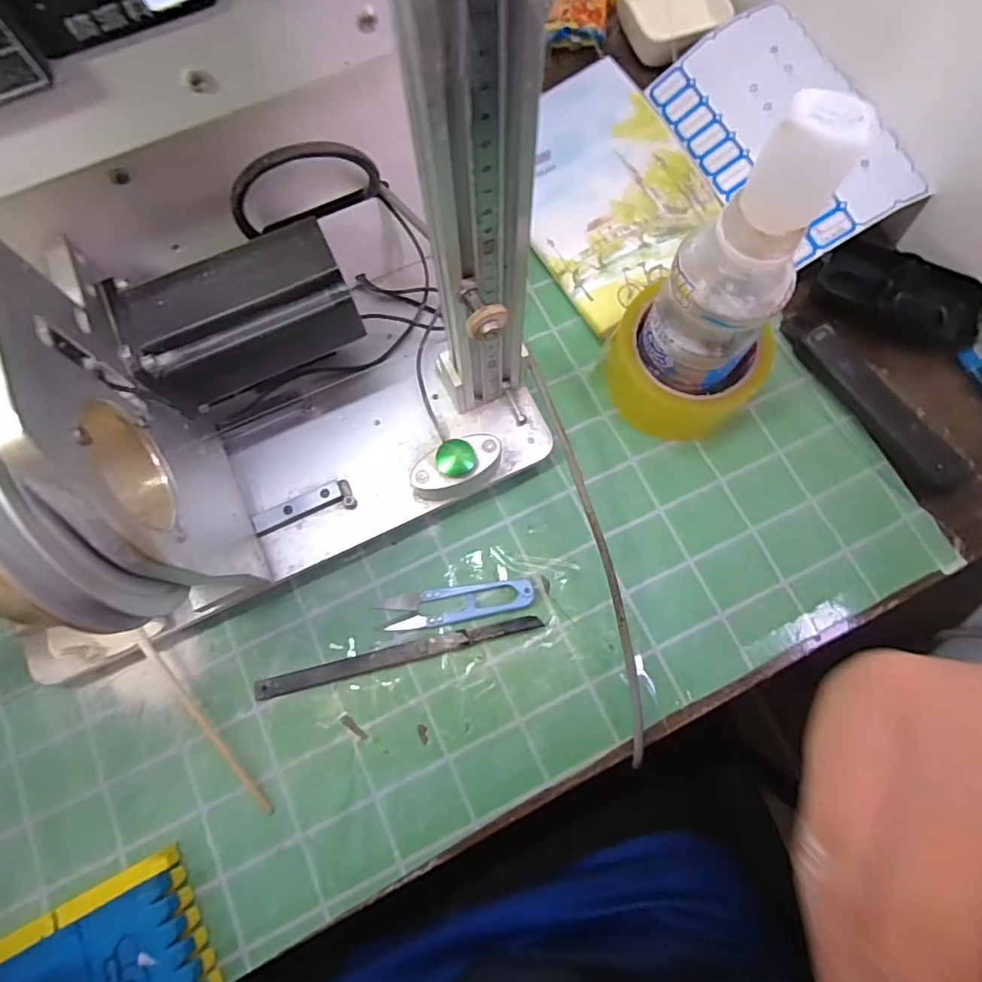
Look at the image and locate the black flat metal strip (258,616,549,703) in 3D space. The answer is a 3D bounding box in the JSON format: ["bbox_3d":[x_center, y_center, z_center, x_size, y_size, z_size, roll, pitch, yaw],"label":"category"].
[{"bbox_3d":[-0.057,0.102,0.352,0.179,0.009,0.011,-14,74,-4],"label":"black flat metal strip"}]

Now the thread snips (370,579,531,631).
[{"bbox_3d":[-0.023,0.073,0.360,0.099,0.011,0.023,-8,74,-3],"label":"thread snips"}]

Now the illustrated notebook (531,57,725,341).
[{"bbox_3d":[0.090,-0.231,0.430,0.136,0.012,0.211,-23,75,-7],"label":"illustrated notebook"}]

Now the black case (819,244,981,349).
[{"bbox_3d":[0.294,-0.143,0.403,0.110,0.031,0.049,19,75,5],"label":"black case"}]

